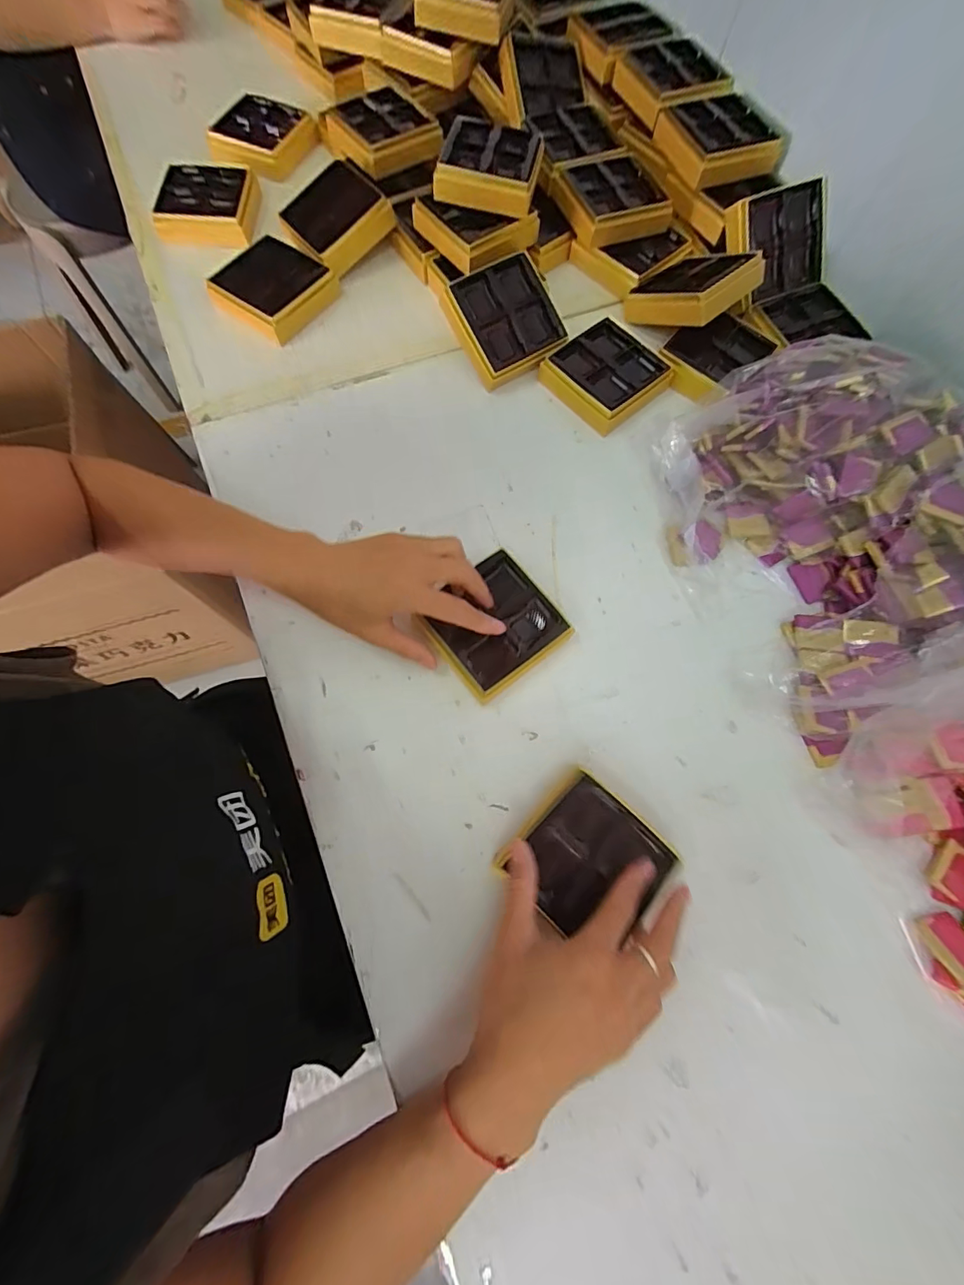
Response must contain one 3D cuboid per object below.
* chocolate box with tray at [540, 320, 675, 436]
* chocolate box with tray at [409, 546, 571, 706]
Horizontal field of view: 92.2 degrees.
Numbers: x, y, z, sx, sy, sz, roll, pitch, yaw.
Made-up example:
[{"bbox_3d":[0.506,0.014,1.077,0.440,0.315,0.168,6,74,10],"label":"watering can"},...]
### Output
[{"bbox_3d":[0.127,-0.273,0.475,0.103,0.023,0.098,-37,77,-12],"label":"chocolate box with tray"},{"bbox_3d":[0.010,-0.014,0.382,0.099,0.025,0.094,-36,76,-12],"label":"chocolate box with tray"}]

